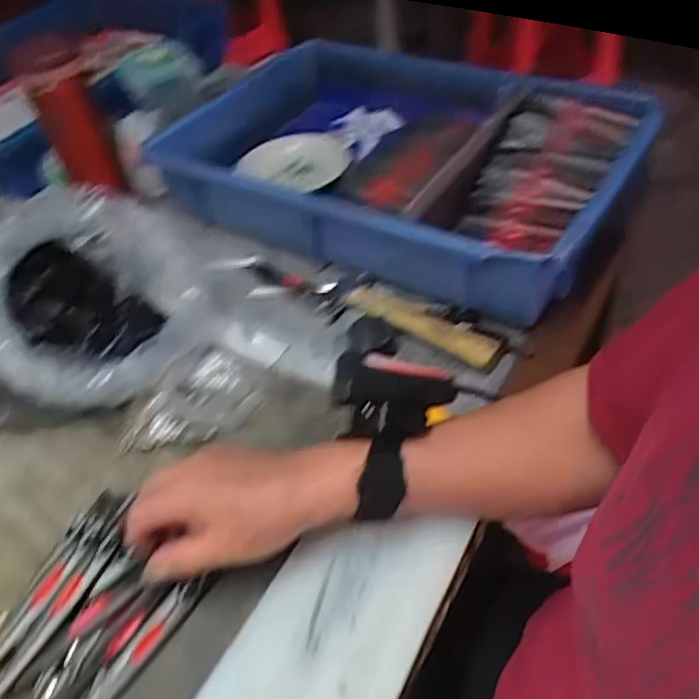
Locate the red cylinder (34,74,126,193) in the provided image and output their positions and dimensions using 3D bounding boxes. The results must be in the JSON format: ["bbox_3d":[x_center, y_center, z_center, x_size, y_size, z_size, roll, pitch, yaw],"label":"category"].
[{"bbox_3d":[-0.276,-0.215,0.662,0.057,0.157,0.056,-27,76,-20],"label":"red cylinder"}]

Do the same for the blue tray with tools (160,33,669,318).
[{"bbox_3d":[0.052,-0.211,0.691,0.474,0.101,0.361,24,53,27],"label":"blue tray with tools"}]

